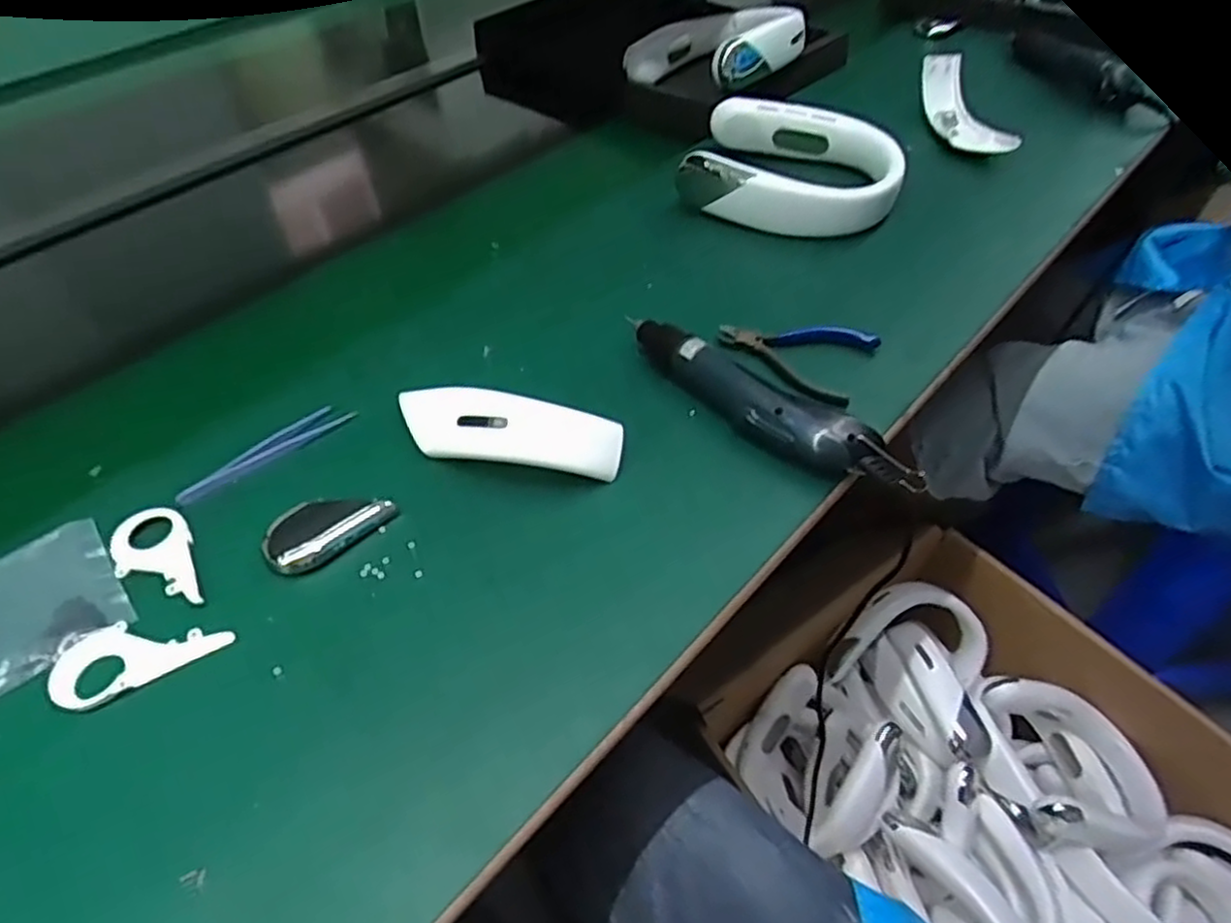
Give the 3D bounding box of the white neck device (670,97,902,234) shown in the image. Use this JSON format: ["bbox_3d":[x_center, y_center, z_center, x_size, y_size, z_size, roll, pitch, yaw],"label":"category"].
[{"bbox_3d":[0.179,-0.301,0.734,0.209,0.059,0.187,12,51,12],"label":"white neck device"}]

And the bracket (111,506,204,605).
[{"bbox_3d":[-0.294,0.063,0.462,0.046,0.006,0.090,-26,53,-19],"label":"bracket"}]

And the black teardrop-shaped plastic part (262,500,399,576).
[{"bbox_3d":[-0.192,0.040,0.478,0.079,0.012,0.046,-32,55,-23],"label":"black teardrop-shaped plastic part"}]

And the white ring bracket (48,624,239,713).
[{"bbox_3d":[-0.279,0.110,0.424,0.092,0.005,0.049,-27,53,-20],"label":"white ring bracket"}]

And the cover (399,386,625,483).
[{"bbox_3d":[-0.079,-0.022,0.495,0.169,0.047,0.047,10,50,11],"label":"cover"}]

